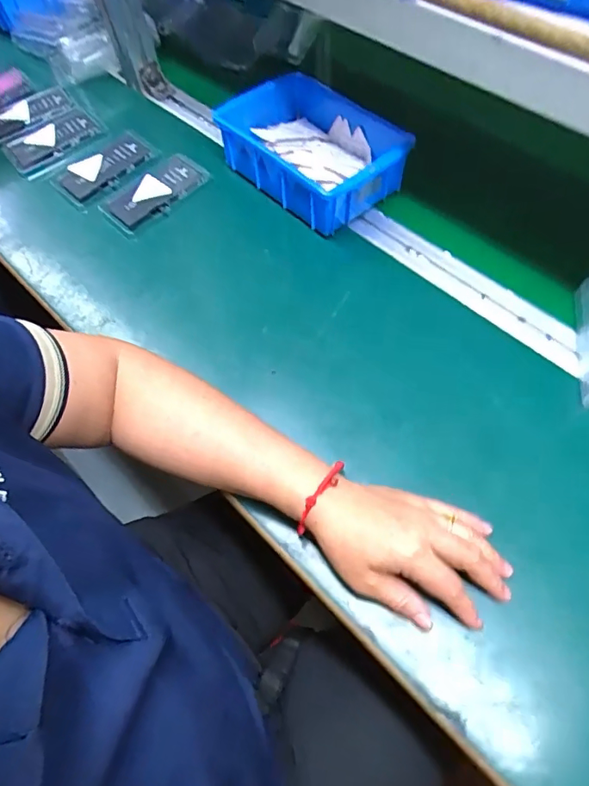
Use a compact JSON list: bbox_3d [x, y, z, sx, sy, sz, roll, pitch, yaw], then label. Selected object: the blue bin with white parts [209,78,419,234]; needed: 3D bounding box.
[{"bbox_3d":[0.020,-0.282,0.589,0.136,0.067,0.210,-40,66,-17],"label":"blue bin with white parts"}]

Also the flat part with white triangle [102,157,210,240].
[{"bbox_3d":[-0.166,-0.241,0.607,0.125,0.010,0.073,-40,66,-16],"label":"flat part with white triangle"}]

